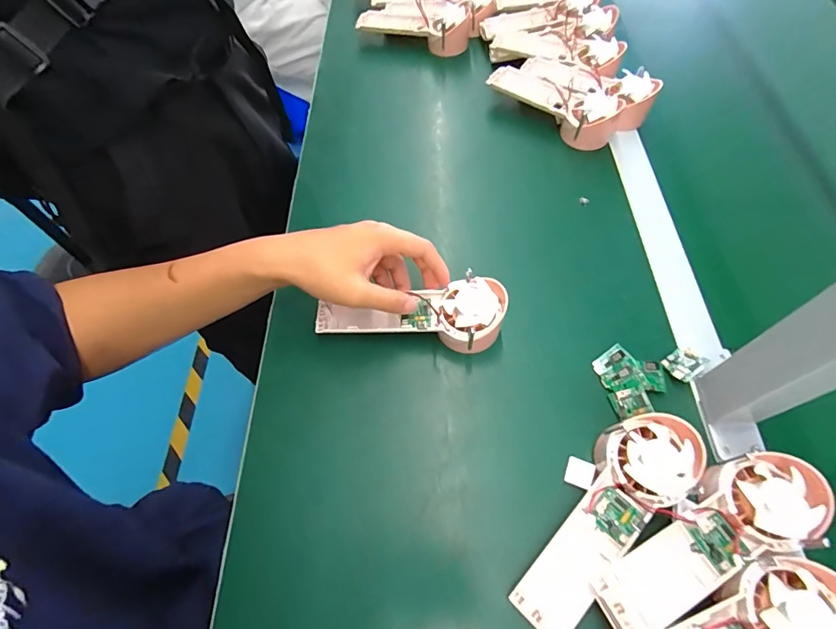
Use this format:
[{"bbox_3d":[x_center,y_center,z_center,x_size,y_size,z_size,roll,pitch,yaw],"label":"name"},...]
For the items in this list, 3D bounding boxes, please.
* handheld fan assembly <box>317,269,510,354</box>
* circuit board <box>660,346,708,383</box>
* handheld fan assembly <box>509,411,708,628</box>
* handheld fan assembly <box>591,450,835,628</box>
[{"bbox_3d":[-0.006,0.006,0.410,0.173,0.046,0.061,-5,60,4],"label":"handheld fan assembly"},{"bbox_3d":[0.241,0.045,0.388,0.033,0.004,0.027,-33,43,-5],"label":"circuit board"},{"bbox_3d":[0.135,0.144,0.311,0.170,0.043,0.063,-38,65,-18],"label":"handheld fan assembly"},{"bbox_3d":[0.201,0.154,0.299,0.173,0.033,0.064,-20,61,-9],"label":"handheld fan assembly"}]

